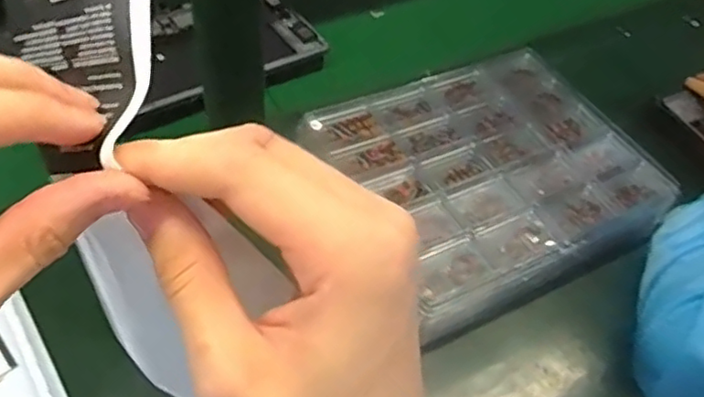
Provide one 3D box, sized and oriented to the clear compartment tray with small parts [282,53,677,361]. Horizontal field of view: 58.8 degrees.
[{"bbox_3d":[0.117,-0.019,0.558,0.267,0.066,0.216,-23,55,-23],"label":"clear compartment tray with small parts"}]

